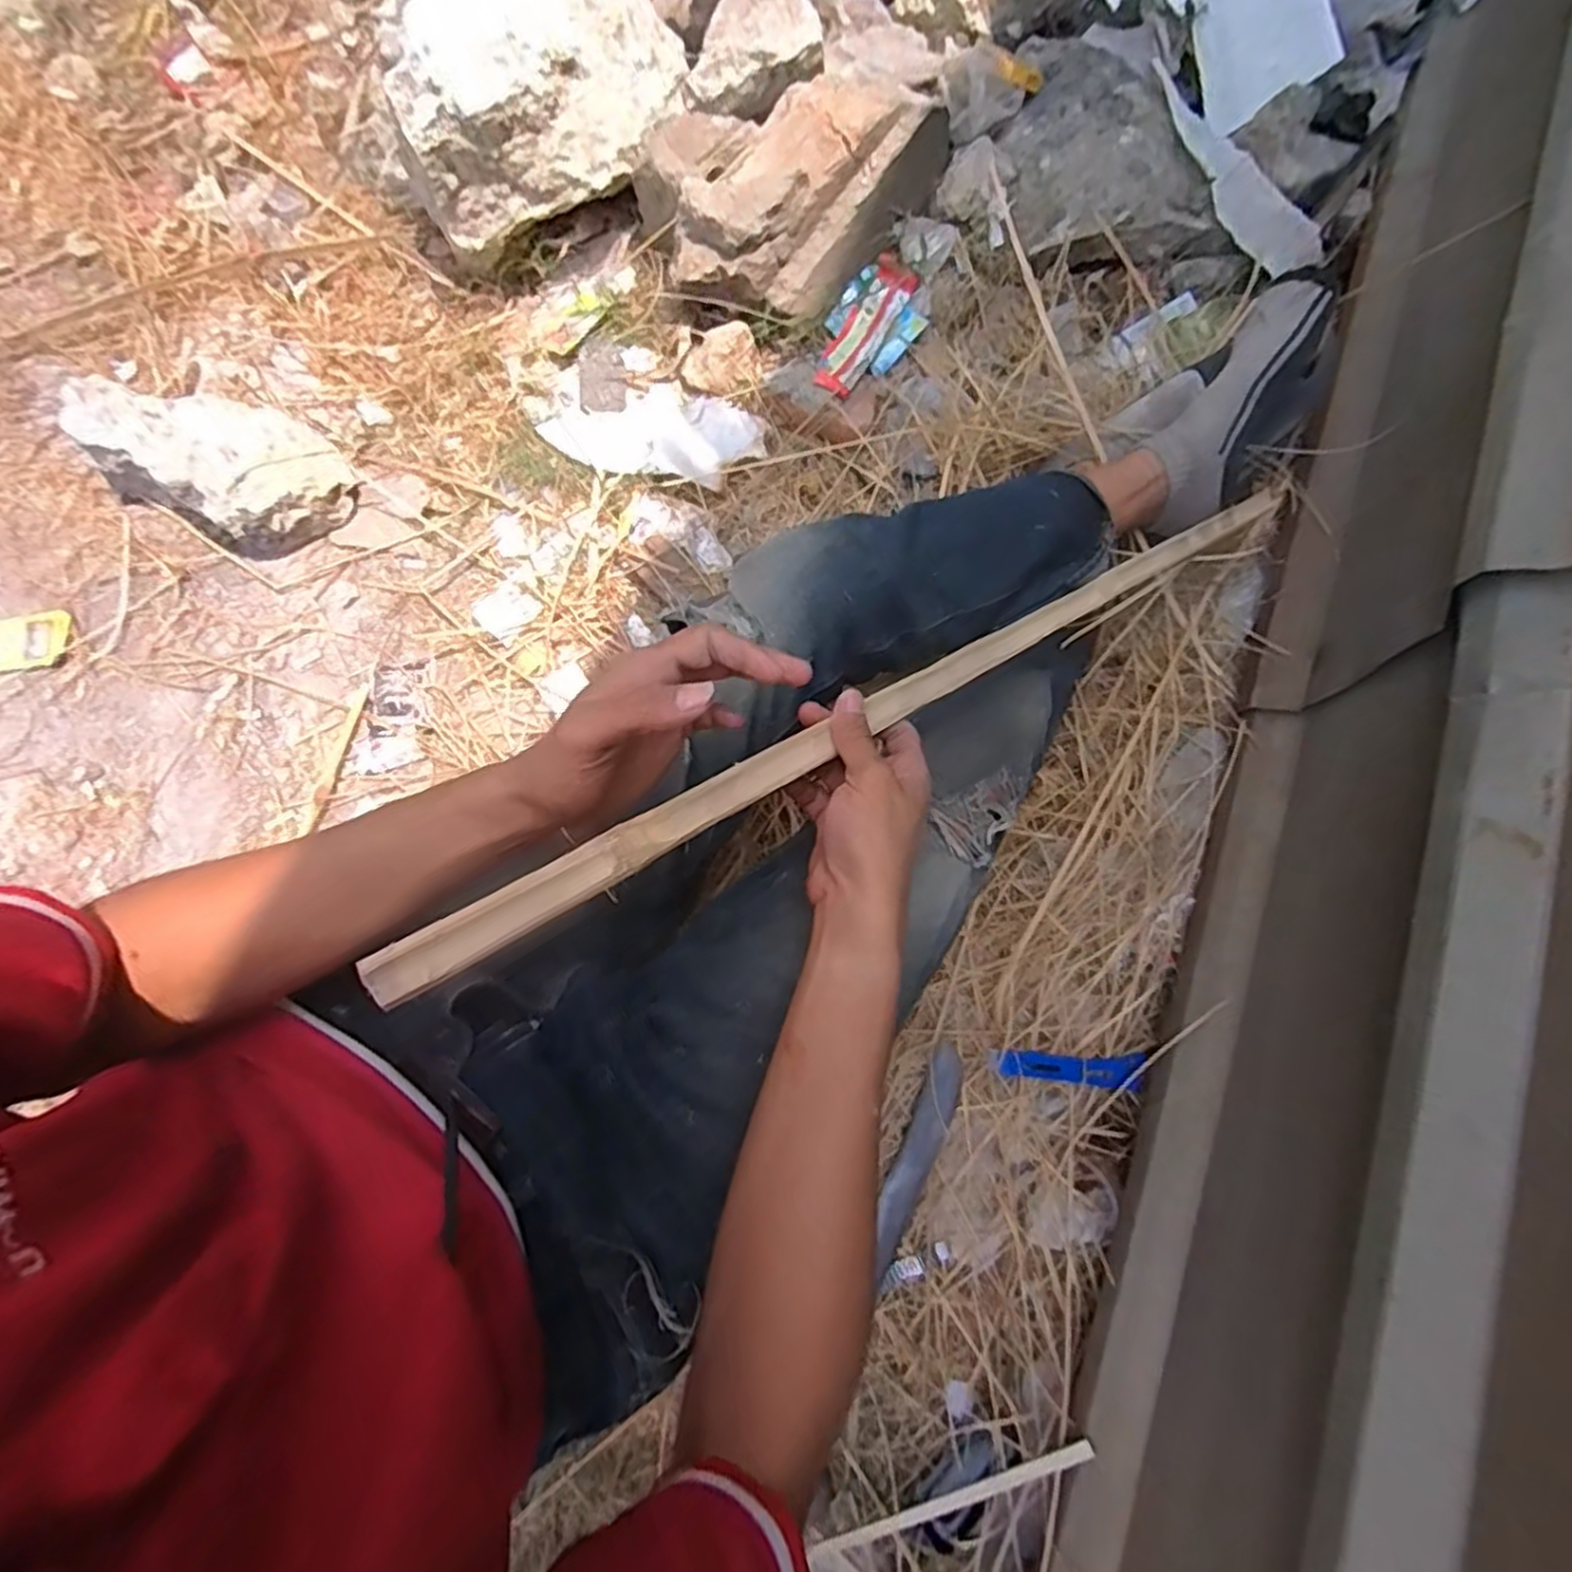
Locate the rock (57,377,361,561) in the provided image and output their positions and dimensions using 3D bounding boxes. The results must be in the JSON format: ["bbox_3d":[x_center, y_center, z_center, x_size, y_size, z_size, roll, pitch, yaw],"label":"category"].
[{"bbox_3d":[-0.686,-0.390,0.894,0.289,0.113,0.163,18,77,4],"label":"rock"}]

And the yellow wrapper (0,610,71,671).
[{"bbox_3d":[-0.913,-0.173,0.892,0.103,0.012,0.061,-12,77,-3],"label":"yellow wrapper"}]

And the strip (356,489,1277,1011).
[{"bbox_3d":[0.149,-0.100,0.534,0.865,0.020,0.025,-30,77,-33],"label":"strip"}]

